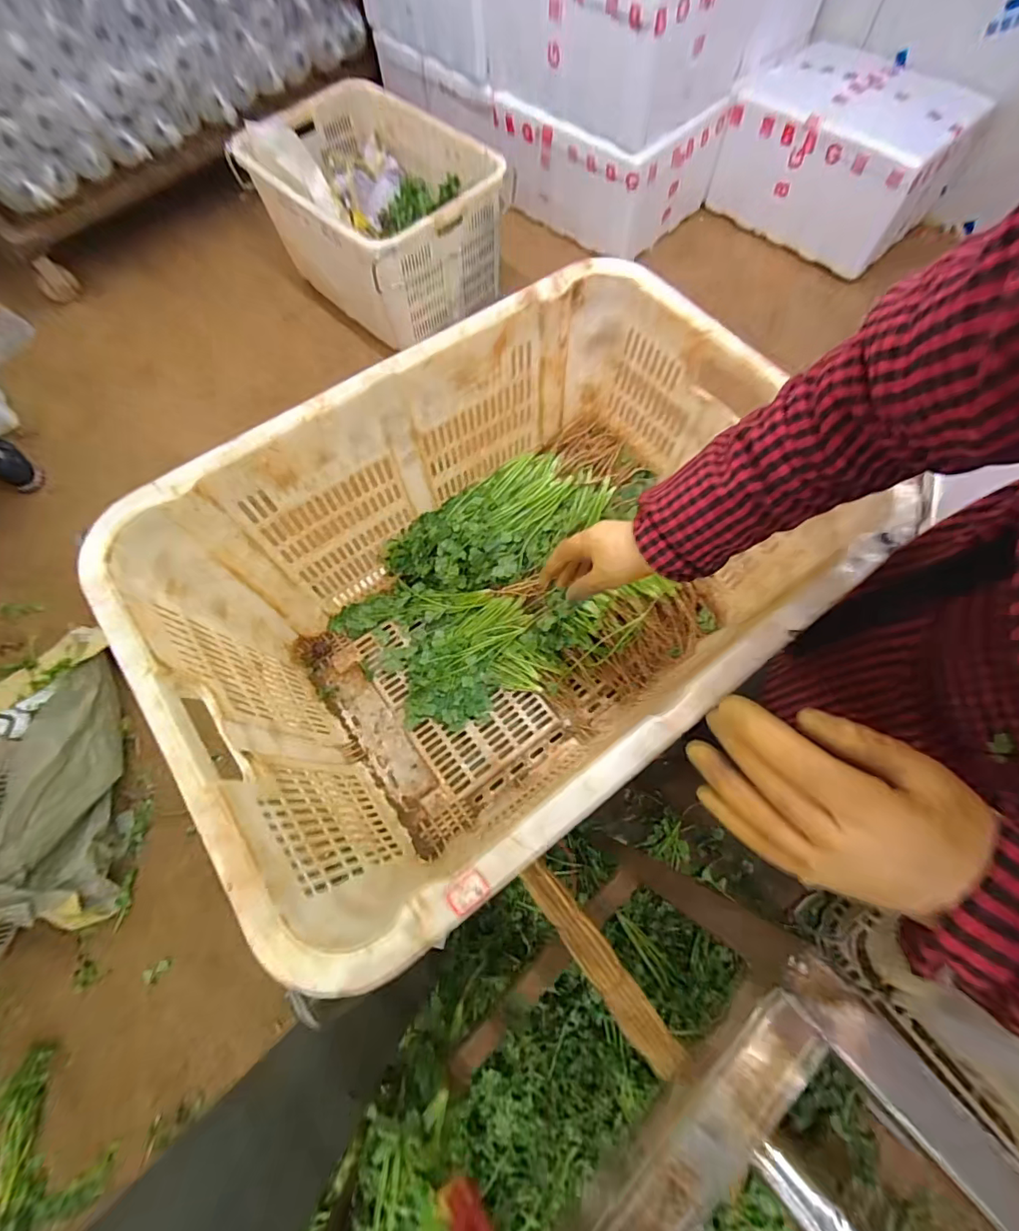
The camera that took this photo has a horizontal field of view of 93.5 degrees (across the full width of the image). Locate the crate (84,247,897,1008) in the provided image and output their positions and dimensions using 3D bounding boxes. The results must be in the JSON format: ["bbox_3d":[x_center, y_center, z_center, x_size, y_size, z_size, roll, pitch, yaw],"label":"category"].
[{"bbox_3d":[0.005,-0.029,0.610,0.665,0.358,0.466,-36,72,-12],"label":"crate"}]

